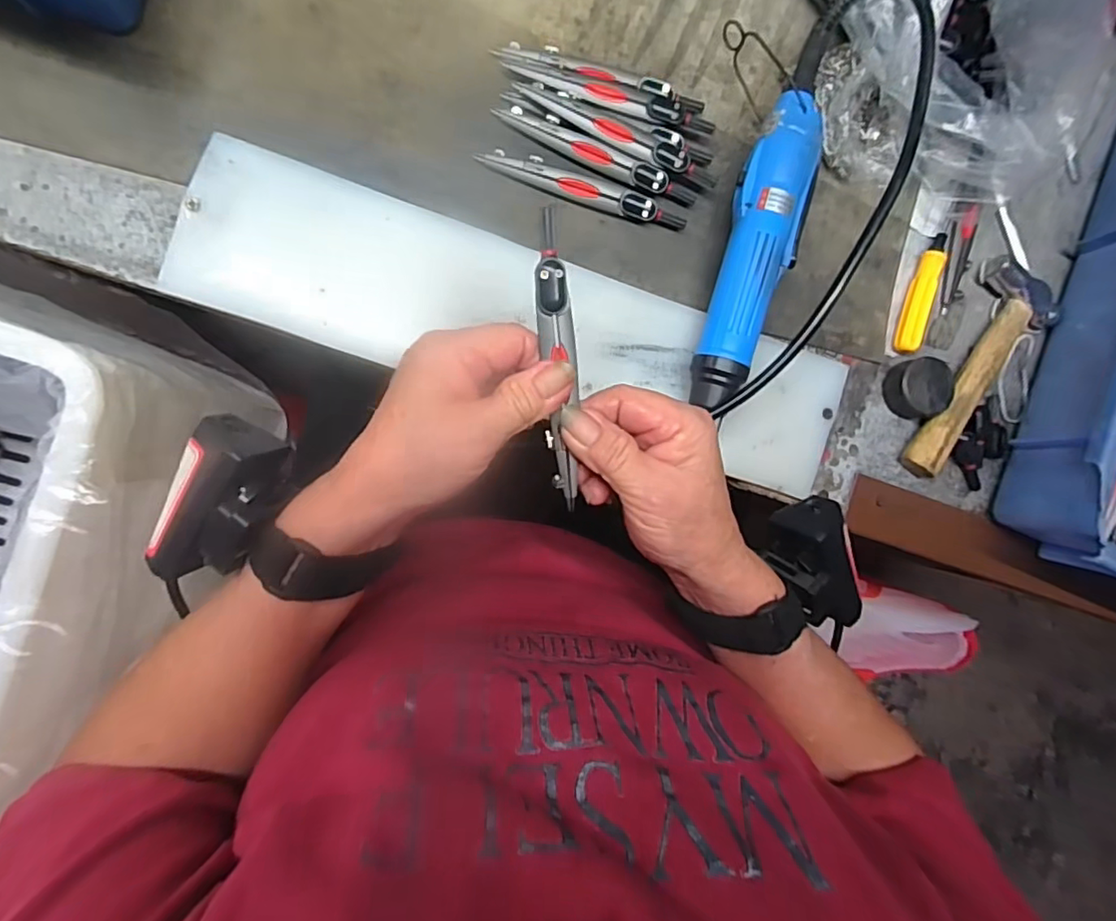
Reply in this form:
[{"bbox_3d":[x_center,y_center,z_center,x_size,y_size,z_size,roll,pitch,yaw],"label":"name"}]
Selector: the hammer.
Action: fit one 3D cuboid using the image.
[{"bbox_3d":[0.278,-0.067,0.390,0.064,0.019,0.156,44,85,-8],"label":"hammer"}]

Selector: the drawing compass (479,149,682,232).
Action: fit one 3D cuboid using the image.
[{"bbox_3d":[0.017,-0.164,0.347,0.129,0.008,0.016,16,89,-9],"label":"drawing compass"}]

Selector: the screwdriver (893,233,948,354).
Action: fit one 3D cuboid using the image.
[{"bbox_3d":[0.248,-0.114,0.388,0.016,0.013,0.085,19,89,-9],"label":"screwdriver"}]

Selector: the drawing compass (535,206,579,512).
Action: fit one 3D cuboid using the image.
[{"bbox_3d":[0.001,-0.042,0.256,0.017,0.007,0.129,-6,104,-8],"label":"drawing compass"}]

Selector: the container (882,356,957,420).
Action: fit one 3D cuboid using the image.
[{"bbox_3d":[0.242,-0.049,0.383,0.036,0.020,0.038,0,92,-9],"label":"container"}]

